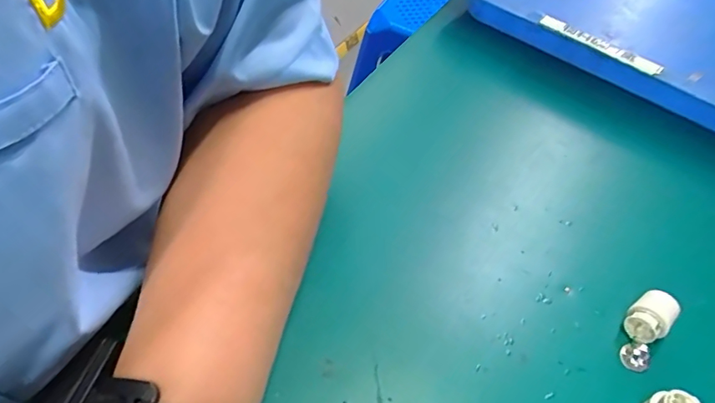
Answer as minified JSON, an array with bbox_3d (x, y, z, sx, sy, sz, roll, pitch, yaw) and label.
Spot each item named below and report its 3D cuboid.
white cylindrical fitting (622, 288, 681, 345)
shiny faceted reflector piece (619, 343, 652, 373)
[{"bbox_3d":[0.165,0.066,0.281,0.027,0.023,0.021,-29,62,-27],"label":"white cylindrical fitting"},{"bbox_3d":[0.155,0.086,0.276,0.016,0.006,0.015,4,52,-6],"label":"shiny faceted reflector piece"}]

